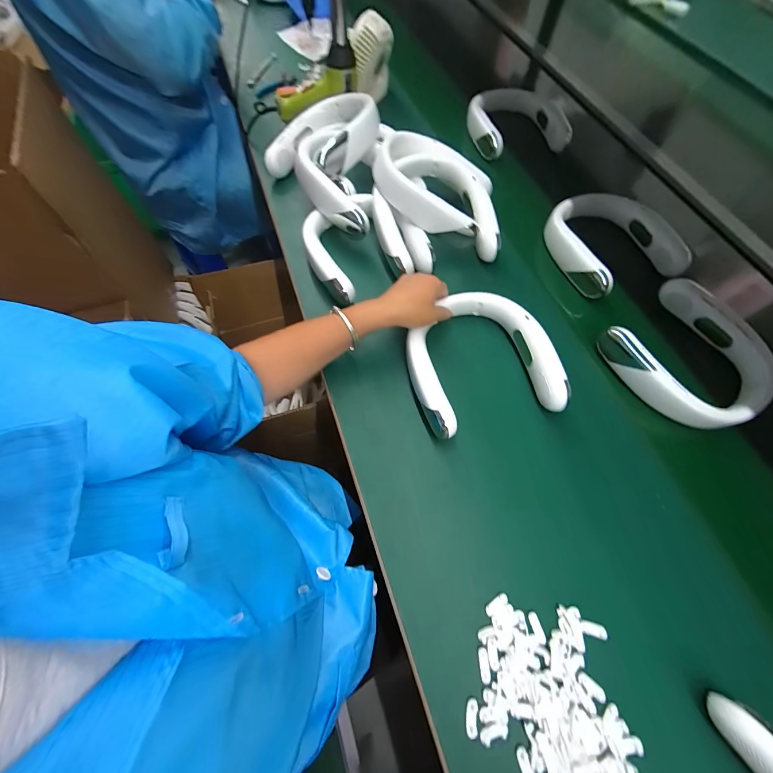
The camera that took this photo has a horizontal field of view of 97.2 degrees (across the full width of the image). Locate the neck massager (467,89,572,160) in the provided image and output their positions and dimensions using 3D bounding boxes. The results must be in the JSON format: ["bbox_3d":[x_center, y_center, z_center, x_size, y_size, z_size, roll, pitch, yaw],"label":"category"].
[{"bbox_3d":[0.279,-0.585,0.756,0.197,0.062,0.185,0,64,0],"label":"neck massager"}]

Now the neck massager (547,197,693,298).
[{"bbox_3d":[0.386,-0.254,0.594,0.200,0.054,0.201,-19,66,-9],"label":"neck massager"}]

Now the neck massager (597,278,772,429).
[{"bbox_3d":[0.440,-0.040,0.496,0.178,0.054,0.198,-31,68,-14],"label":"neck massager"}]

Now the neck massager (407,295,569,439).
[{"bbox_3d":[0.126,-0.044,0.473,0.199,0.043,0.196,-13,65,-6],"label":"neck massager"}]

